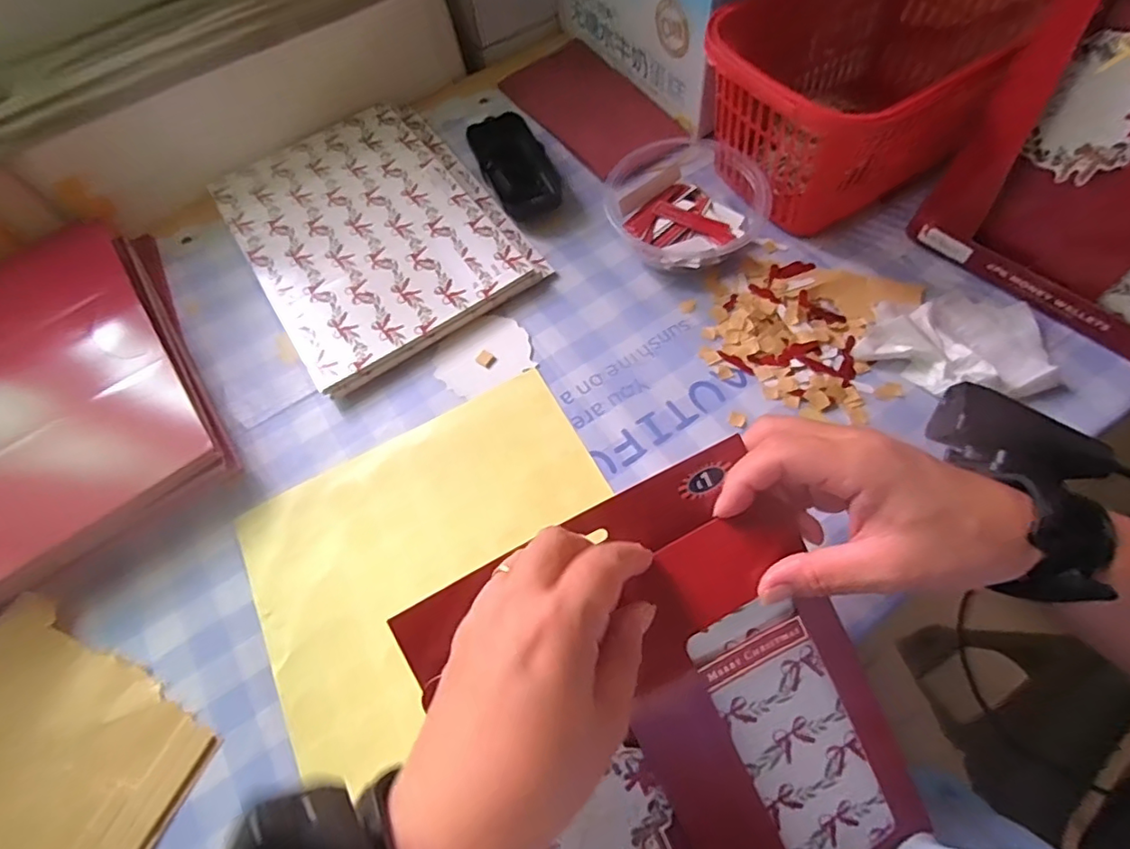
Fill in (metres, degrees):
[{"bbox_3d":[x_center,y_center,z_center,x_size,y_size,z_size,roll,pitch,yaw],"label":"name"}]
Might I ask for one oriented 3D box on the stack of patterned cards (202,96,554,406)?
[{"bbox_3d":[-0.158,-0.161,0.460,0.191,0.016,0.258,-32,67,-12],"label":"stack of patterned cards"}]

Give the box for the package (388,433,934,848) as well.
[{"bbox_3d":[0.055,0.149,0.277,0.190,0.030,0.225,-27,90,-7],"label":"package"}]

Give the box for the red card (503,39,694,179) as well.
[{"bbox_3d":[0.021,-0.291,0.510,0.094,0.006,0.163,-33,67,-12],"label":"red card"}]

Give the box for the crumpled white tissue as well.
[{"bbox_3d":[0.256,-0.056,0.372,0.116,0.018,0.076,2,64,5],"label":"crumpled white tissue"}]

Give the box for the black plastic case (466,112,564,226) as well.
[{"bbox_3d":[-0.040,-0.215,0.469,0.059,0.022,0.109,-20,65,-6],"label":"black plastic case"}]

